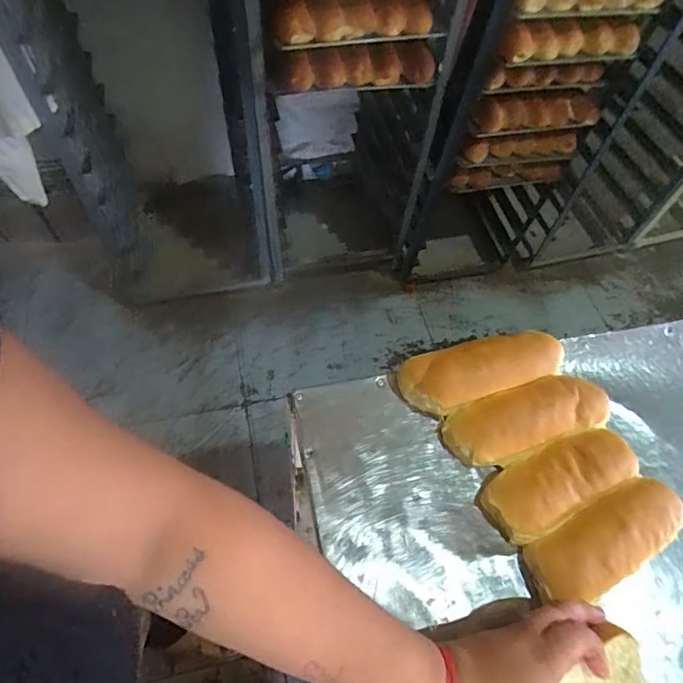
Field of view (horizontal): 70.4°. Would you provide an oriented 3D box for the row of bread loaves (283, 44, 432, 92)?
[{"bbox_3d":[0.037,-0.527,0.942,0.320,0.082,0.071,-10,60,-11],"label":"row of bread loaves"}]

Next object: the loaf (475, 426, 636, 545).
[{"bbox_3d":[0.194,0.123,0.430,0.143,0.041,0.058,-23,63,-18],"label":"loaf"}]

